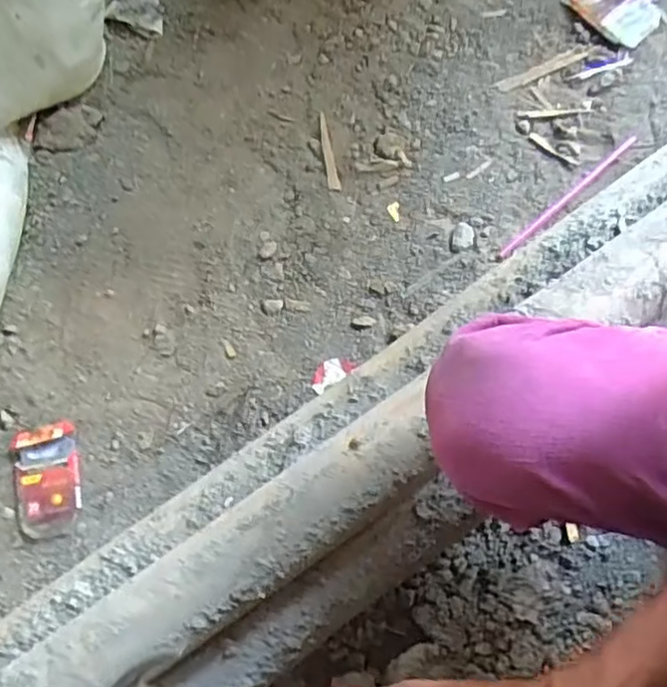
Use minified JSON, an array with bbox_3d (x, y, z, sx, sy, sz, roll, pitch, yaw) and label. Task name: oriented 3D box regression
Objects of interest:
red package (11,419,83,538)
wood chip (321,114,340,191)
[{"bbox_3d":[-0.339,0.160,0.768,0.079,0.015,0.127,-15,75,-2],"label":"red package"},{"bbox_3d":[-0.008,-0.252,0.849,0.014,0.009,0.108,-11,75,-1],"label":"wood chip"}]

